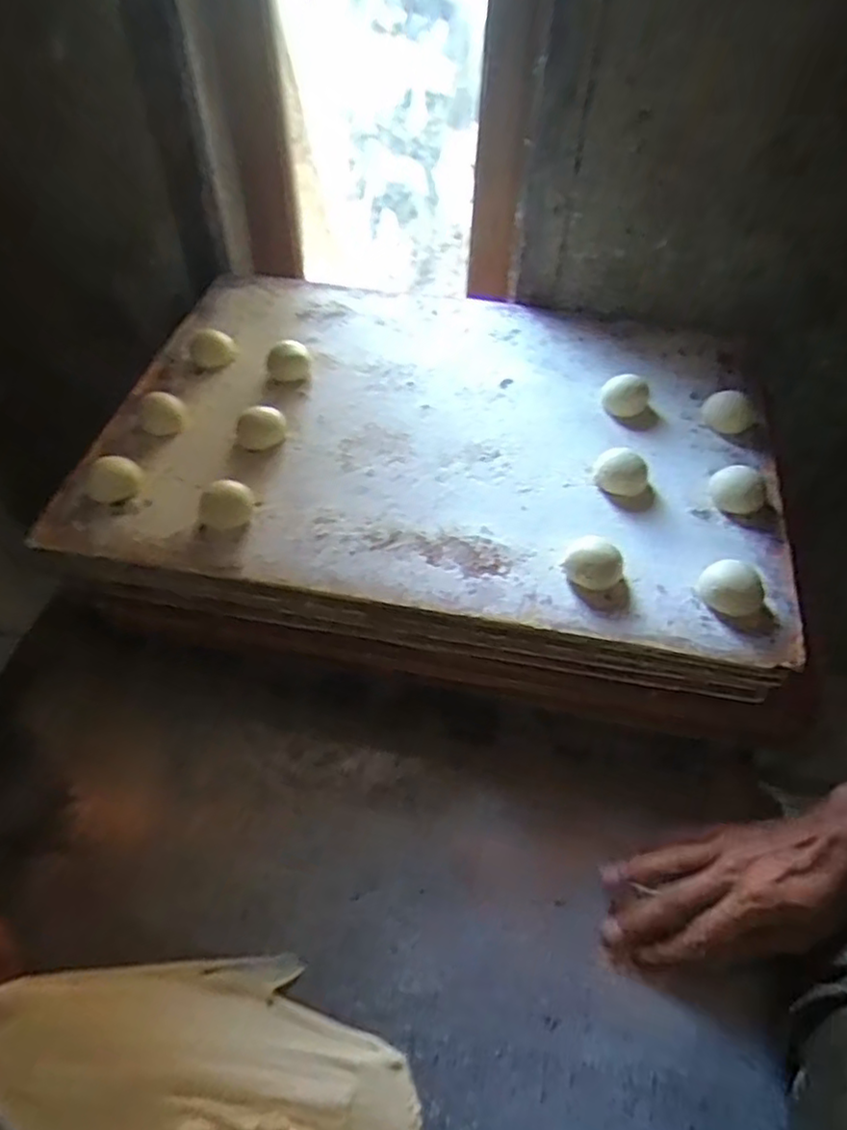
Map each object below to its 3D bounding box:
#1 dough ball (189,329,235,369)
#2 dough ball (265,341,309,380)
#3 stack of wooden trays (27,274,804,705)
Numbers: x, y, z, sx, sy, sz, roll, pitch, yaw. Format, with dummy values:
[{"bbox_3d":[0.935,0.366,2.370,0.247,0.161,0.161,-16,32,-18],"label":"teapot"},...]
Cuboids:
[{"bbox_3d":[-0.212,-0.216,0.689,0.042,0.020,0.047,-14,53,-10],"label":"dough ball"},{"bbox_3d":[-0.131,-0.197,0.666,0.039,0.029,0.040,0,52,0],"label":"dough ball"},{"bbox_3d":[0.019,-0.119,0.647,0.587,0.077,0.433,8,52,7],"label":"stack of wooden trays"}]

